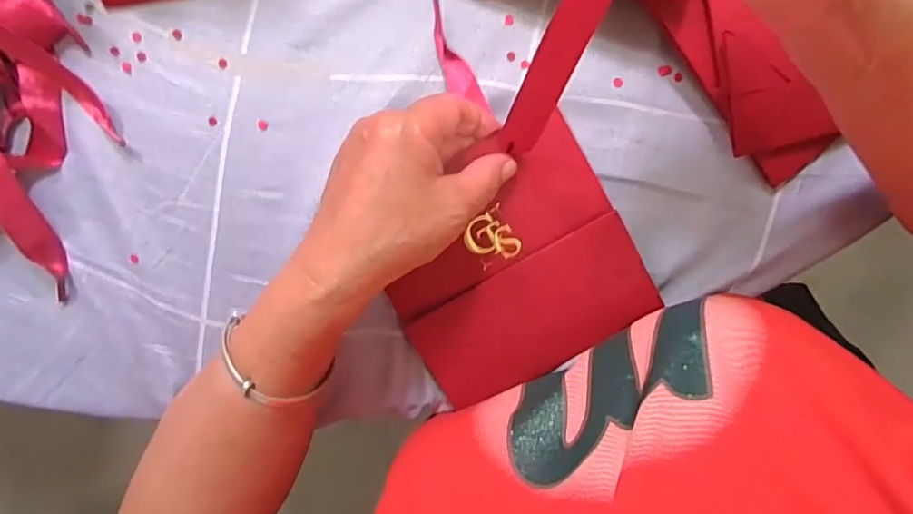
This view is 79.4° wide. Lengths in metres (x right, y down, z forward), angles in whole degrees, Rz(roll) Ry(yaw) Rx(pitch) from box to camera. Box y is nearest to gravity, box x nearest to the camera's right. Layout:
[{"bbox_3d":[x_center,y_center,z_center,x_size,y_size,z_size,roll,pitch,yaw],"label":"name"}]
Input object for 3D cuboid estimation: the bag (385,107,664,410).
[{"bbox_3d":[0.028,0.006,0.313,0.136,0.017,0.126,-30,91,6],"label":"bag"}]

